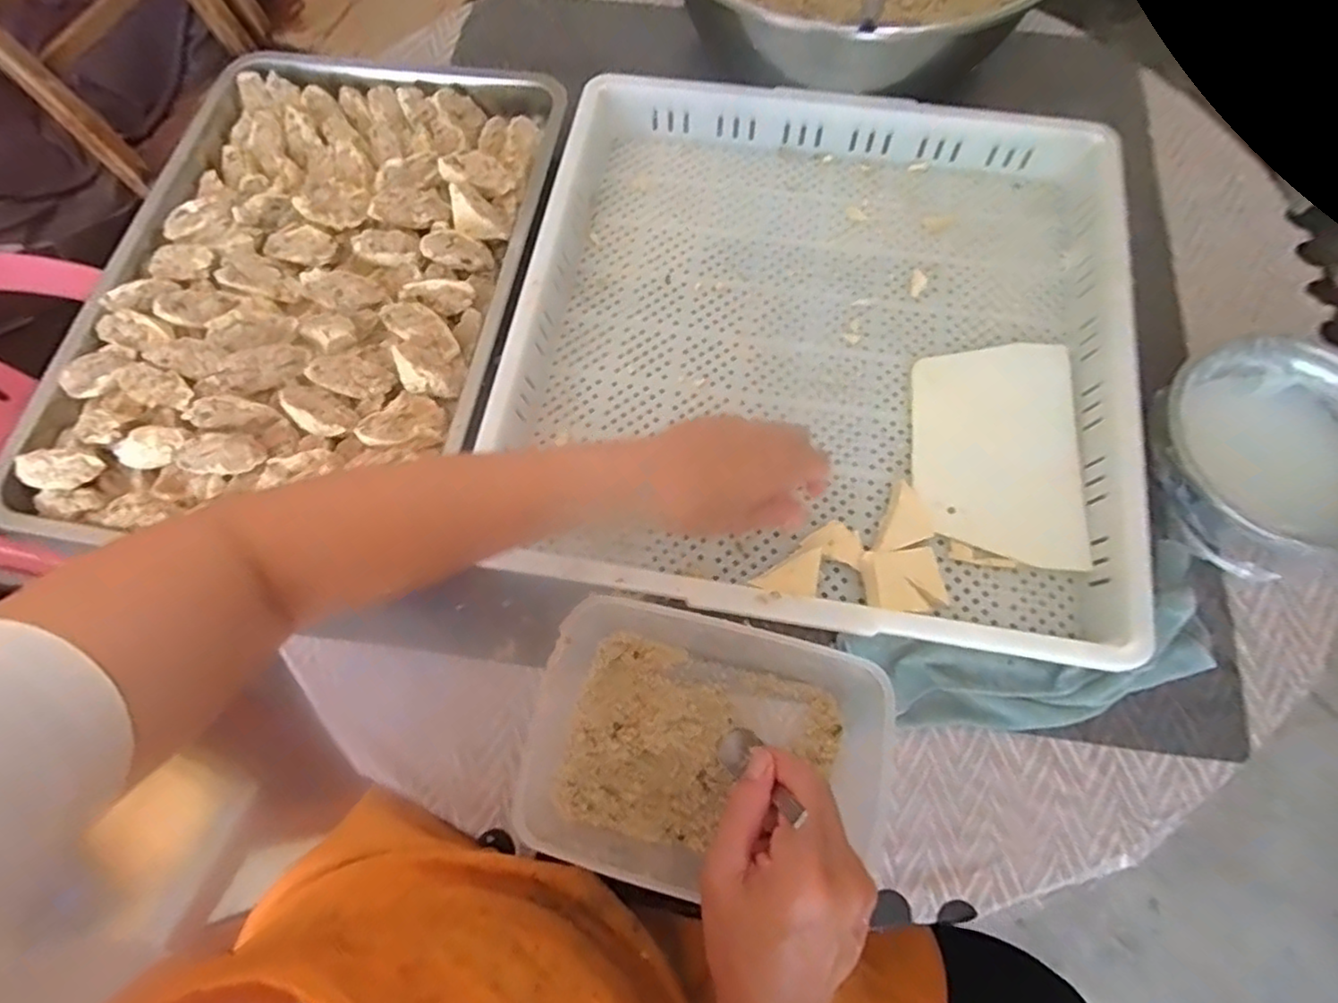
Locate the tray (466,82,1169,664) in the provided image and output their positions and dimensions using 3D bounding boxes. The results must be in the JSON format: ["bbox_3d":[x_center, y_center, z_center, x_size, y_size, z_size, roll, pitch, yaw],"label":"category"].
[{"bbox_3d":[0.119,-0.133,0.533,0.473,0.057,0.476,10,68,5],"label":"tray"}]

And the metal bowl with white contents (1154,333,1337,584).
[{"bbox_3d":[0.440,-0.033,0.478,0.162,0.058,0.166,-25,69,-9],"label":"metal bowl with white contents"}]

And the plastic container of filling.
[{"bbox_3d":[0.025,0.161,0.424,0.222,0.055,0.169,13,68,6],"label":"plastic container of filling"}]

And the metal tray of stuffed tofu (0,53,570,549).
[{"bbox_3d":[-0.299,-0.197,0.552,0.354,0.041,0.480,7,68,4],"label":"metal tray of stuffed tofu"}]

